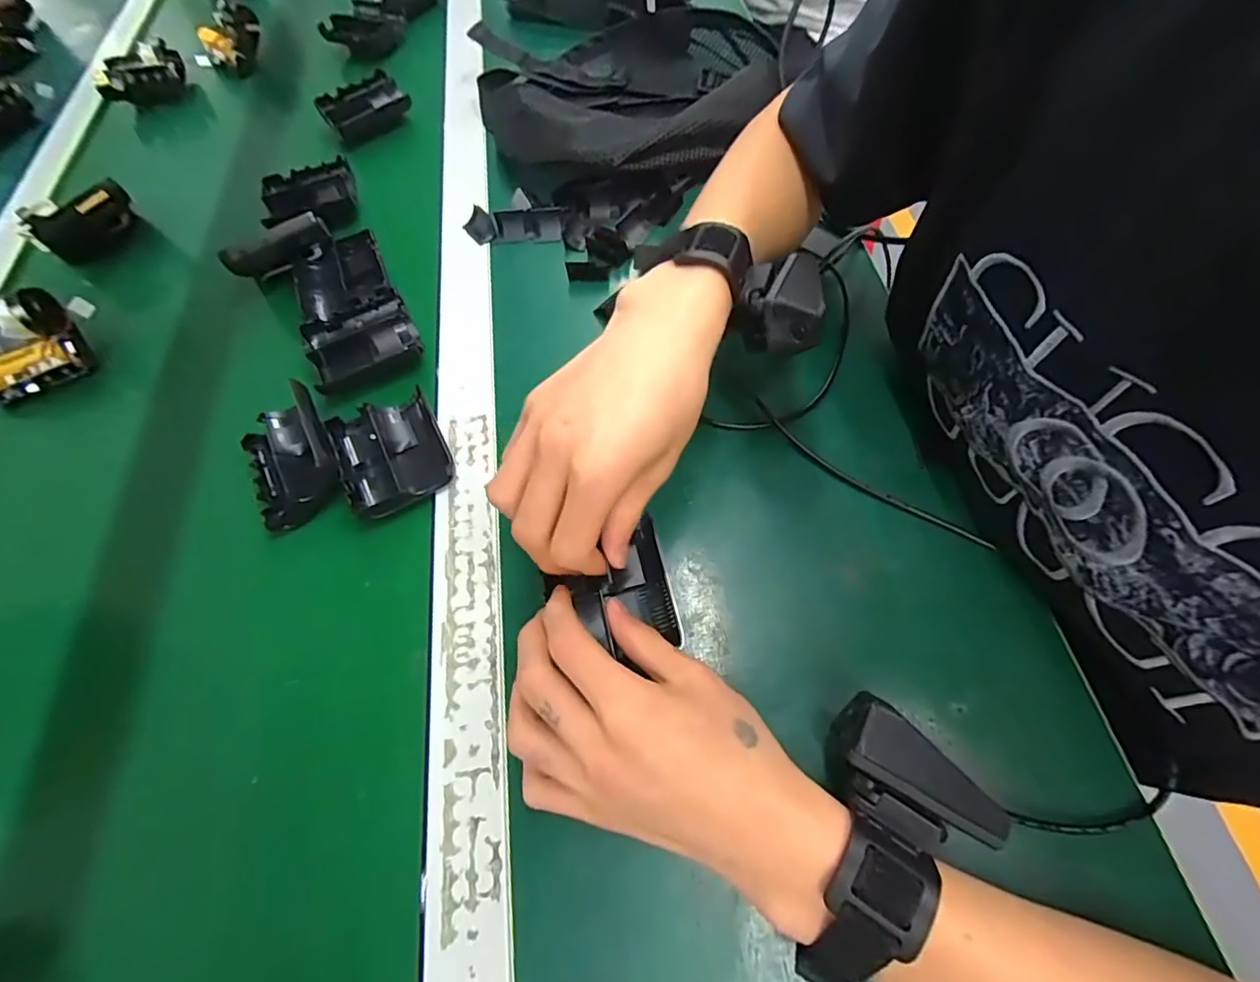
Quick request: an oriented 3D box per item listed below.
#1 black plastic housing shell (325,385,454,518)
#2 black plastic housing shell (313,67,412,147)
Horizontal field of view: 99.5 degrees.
[{"bbox_3d":[-0.156,-0.025,0.354,0.065,0.020,0.079,-26,65,-8],"label":"black plastic housing shell"},{"bbox_3d":[-0.270,-0.390,0.544,0.080,0.027,0.061,-33,66,-11],"label":"black plastic housing shell"}]

